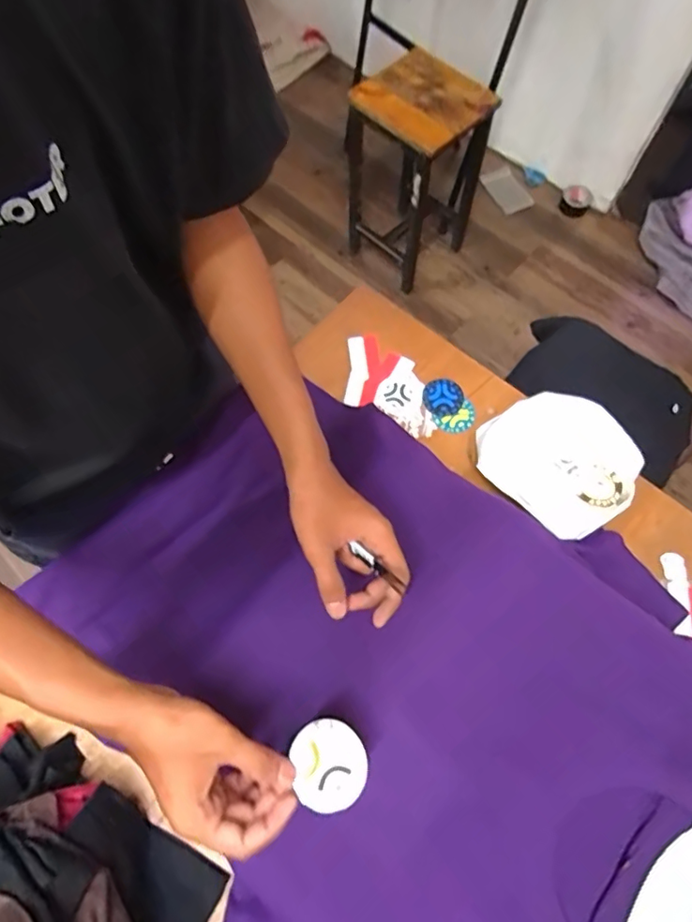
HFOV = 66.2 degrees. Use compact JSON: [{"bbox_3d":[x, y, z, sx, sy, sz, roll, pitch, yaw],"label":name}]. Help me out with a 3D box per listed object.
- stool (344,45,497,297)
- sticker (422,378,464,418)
[{"bbox_3d":[0.195,-0.825,1.567,0.314,0.551,0.325,-39,74,-15],"label":"stool"},{"bbox_3d":[0.134,-0.090,0.739,0.058,0.004,0.059,0,68,0],"label":"sticker"}]

